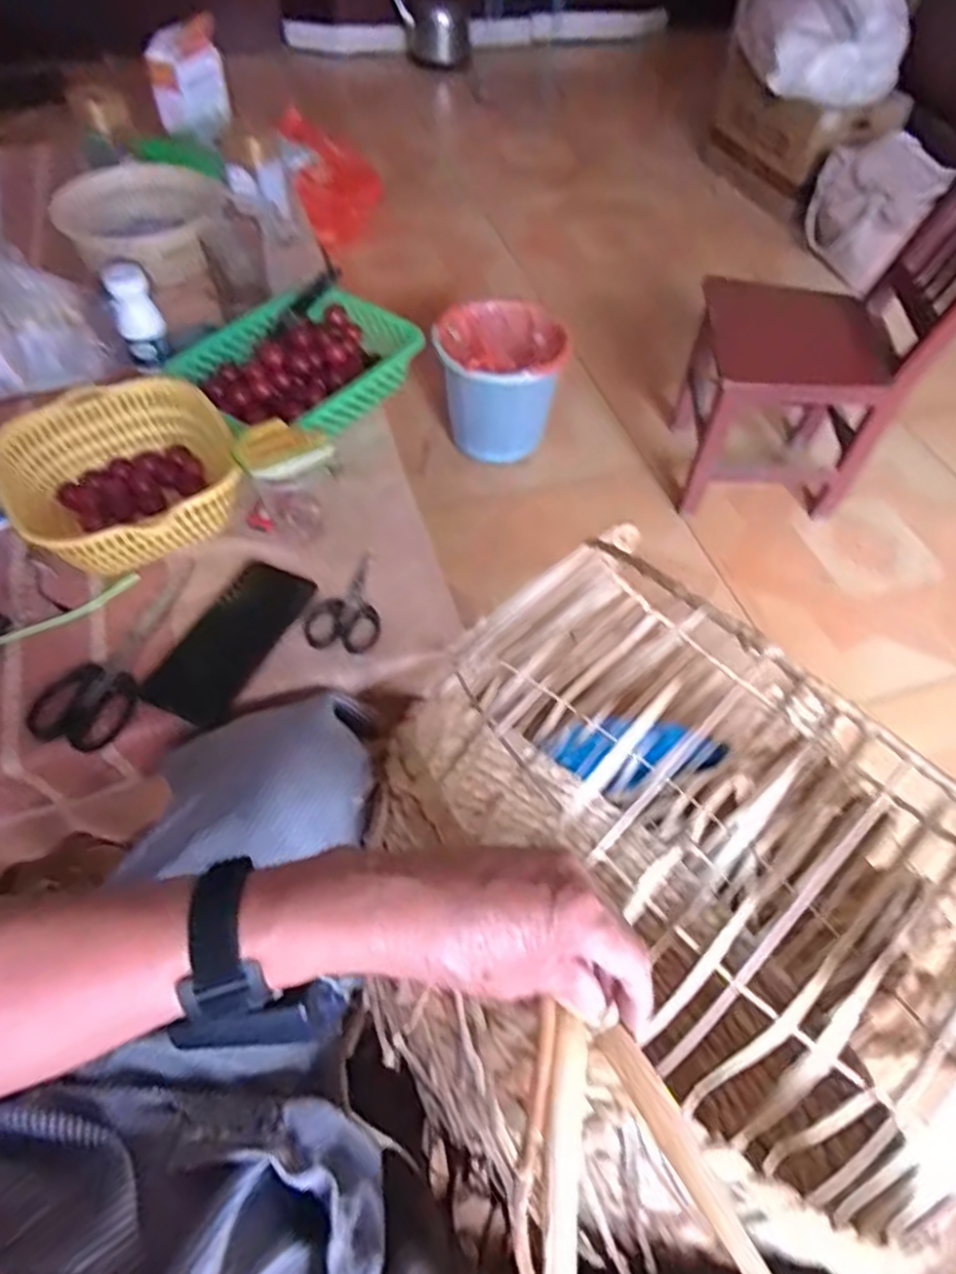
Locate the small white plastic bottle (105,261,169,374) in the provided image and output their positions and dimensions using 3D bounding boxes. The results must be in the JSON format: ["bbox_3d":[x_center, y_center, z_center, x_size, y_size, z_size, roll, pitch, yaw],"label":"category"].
[{"bbox_3d":[-0.389,-0.368,0.821,0.047,0.113,0.046,-20,45,-18],"label":"small white plastic bottle"}]

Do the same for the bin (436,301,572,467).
[{"bbox_3d":[0.038,-0.491,1.362,0.222,0.218,0.233,1,55,-1],"label":"bin"}]

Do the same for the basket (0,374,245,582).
[{"bbox_3d":[-0.334,-0.143,0.686,0.201,0.084,0.202,-27,60,-19],"label":"basket"}]

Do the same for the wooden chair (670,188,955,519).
[{"bbox_3d":[0.556,-0.488,1.187,0.343,0.550,0.291,3,55,0],"label":"wooden chair"}]

